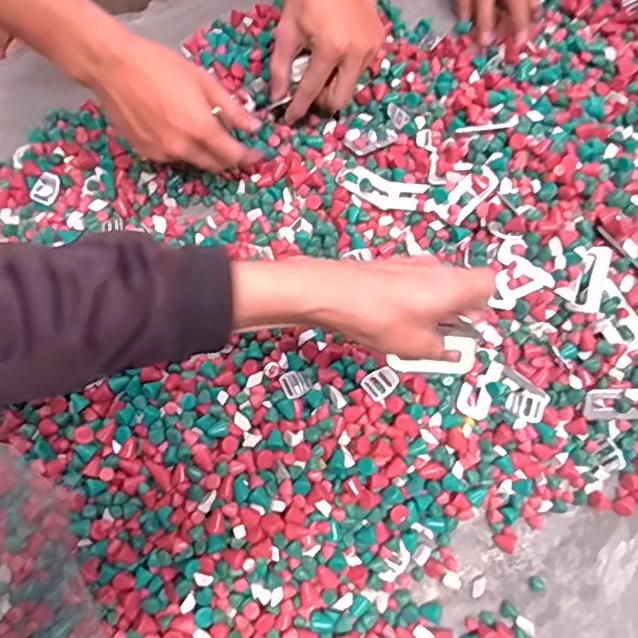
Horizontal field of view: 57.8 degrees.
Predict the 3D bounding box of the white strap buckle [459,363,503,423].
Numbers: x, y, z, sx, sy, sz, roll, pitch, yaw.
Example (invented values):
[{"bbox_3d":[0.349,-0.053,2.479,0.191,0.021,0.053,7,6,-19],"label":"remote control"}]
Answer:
[{"bbox_3d":[0.135,0.058,0.484,0.027,0.004,0.052,20,75,6],"label":"white strap buckle"}]

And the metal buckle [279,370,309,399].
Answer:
[{"bbox_3d":[-0.021,0.054,0.477,0.020,0.009,0.022,-24,77,-6],"label":"metal buckle"}]

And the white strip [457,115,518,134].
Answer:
[{"bbox_3d":[0.154,-0.176,0.529,0.055,0.004,0.010,-7,75,13],"label":"white strip"}]

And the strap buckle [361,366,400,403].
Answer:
[{"bbox_3d":[0.049,0.052,0.466,0.028,0.011,0.023,-42,78,-11],"label":"strap buckle"}]

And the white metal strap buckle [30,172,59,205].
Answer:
[{"bbox_3d":[-0.241,-0.116,0.510,0.020,0.008,0.028,26,77,7],"label":"white metal strap buckle"}]

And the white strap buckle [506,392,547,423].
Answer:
[{"bbox_3d":[0.170,0.073,0.475,0.029,0.010,0.022,18,75,5],"label":"white strap buckle"}]

